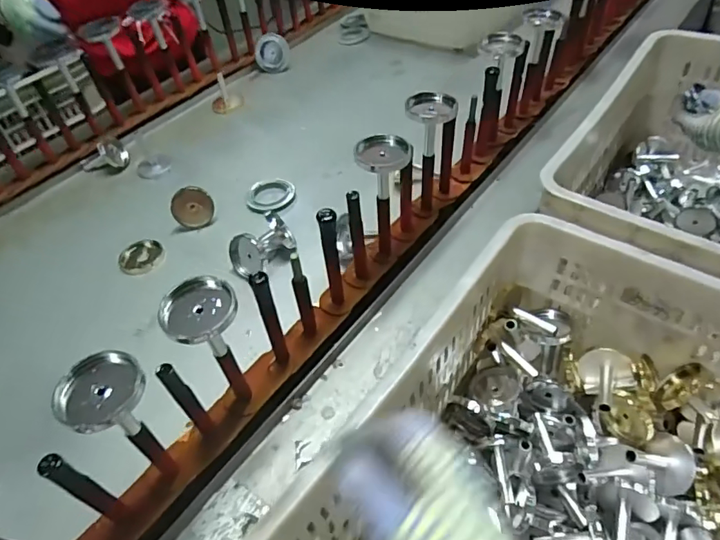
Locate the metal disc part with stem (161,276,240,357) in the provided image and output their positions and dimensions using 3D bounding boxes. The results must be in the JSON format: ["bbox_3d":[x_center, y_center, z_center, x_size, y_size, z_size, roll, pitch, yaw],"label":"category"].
[{"bbox_3d":[-0.145,0.048,0.466,0.063,0.075,0.068,-3,46,4],"label":"metal disc part with stem"}]

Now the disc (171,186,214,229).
[{"bbox_3d":[-0.276,-0.105,0.835,0.066,0.067,0.018,-53,21,8],"label":"disc"}]

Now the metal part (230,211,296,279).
[{"bbox_3d":[-0.141,-0.036,0.740,0.099,0.049,0.071,-29,50,-20],"label":"metal part"}]

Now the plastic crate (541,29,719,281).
[{"bbox_3d":[0.533,-0.117,0.790,0.346,0.264,0.550,25,54,27],"label":"plastic crate"}]

